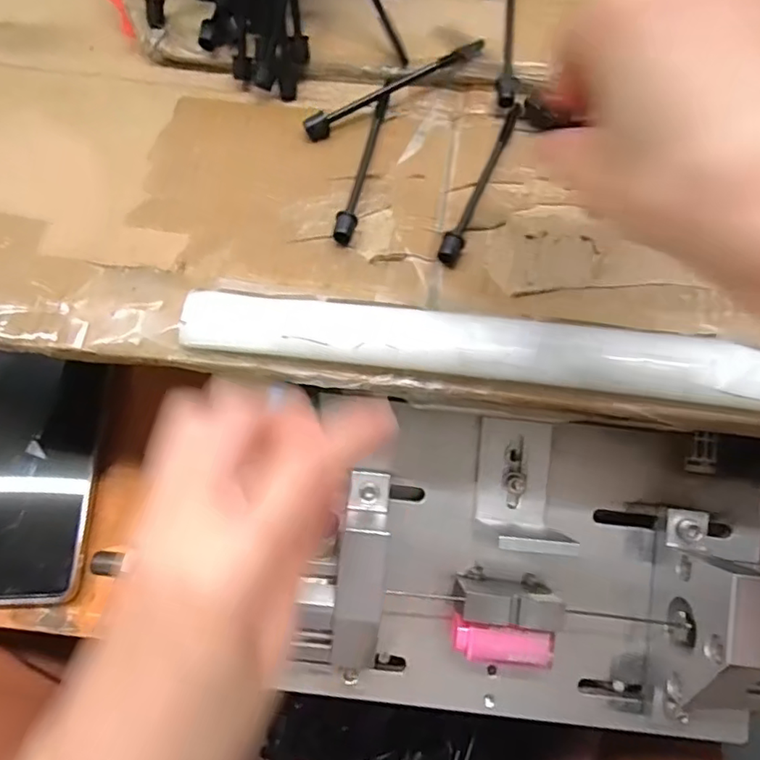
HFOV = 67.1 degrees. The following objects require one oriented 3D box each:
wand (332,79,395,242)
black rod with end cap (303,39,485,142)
[{"bbox_3d":[-0.006,-0.108,0.278,0.008,0.010,0.098,14,66,4],"label":"wand"},{"bbox_3d":[0.008,-0.149,0.292,0.103,0.014,0.009,-30,70,-14],"label":"black rod with end cap"}]

